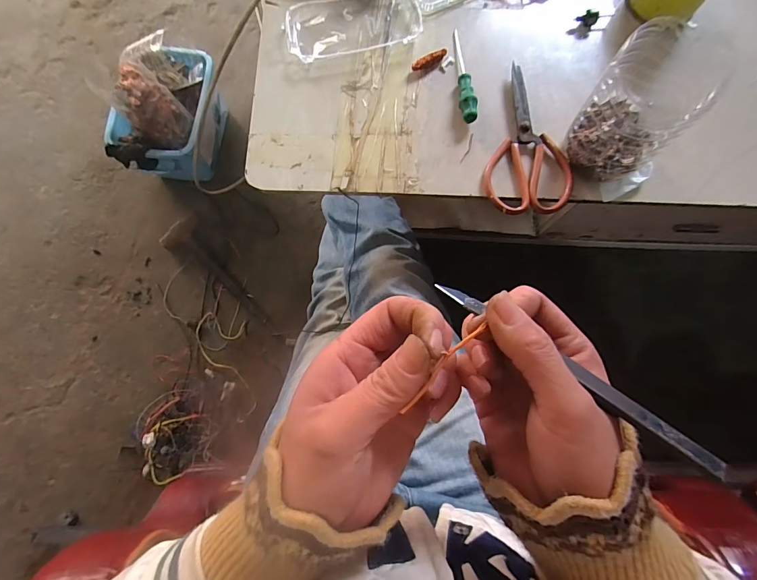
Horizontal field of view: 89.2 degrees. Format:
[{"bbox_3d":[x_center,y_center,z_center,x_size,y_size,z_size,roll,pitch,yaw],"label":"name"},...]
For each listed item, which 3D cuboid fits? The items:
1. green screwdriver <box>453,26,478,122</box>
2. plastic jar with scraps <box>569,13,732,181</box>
[{"bbox_3d":[0.111,-0.279,0.494,0.021,0.020,0.136,-1,78,0],"label":"green screwdriver"},{"bbox_3d":[0.276,-0.196,0.414,0.103,0.134,0.099,0,78,0],"label":"plastic jar with scraps"}]

